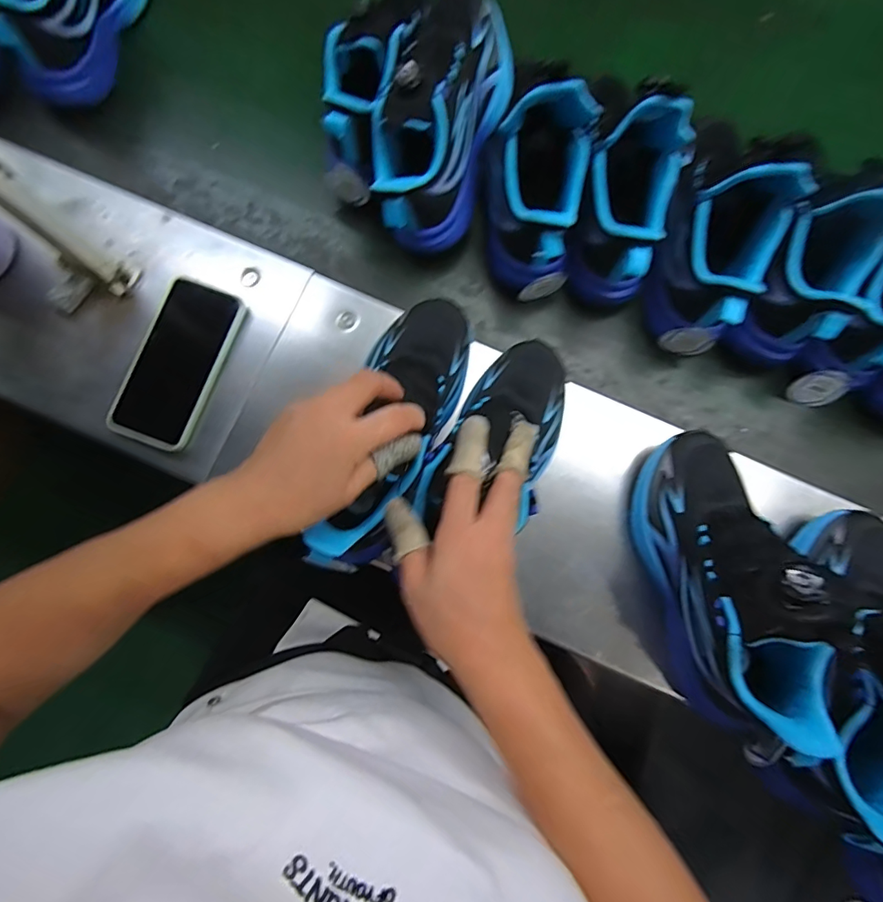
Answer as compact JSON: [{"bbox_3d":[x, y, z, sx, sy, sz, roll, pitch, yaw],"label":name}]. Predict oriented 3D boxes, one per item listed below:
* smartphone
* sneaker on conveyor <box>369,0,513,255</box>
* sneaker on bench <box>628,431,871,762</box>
[{"bbox_3d":[-0.254,-0.086,0.459,0.080,0.008,0.163,16,79,4],"label":"smartphone"},{"bbox_3d":[-0.004,-0.312,0.451,0.100,0.112,0.236,16,79,4],"label":"sneaker on conveyor"},{"bbox_3d":[0.230,0.101,0.378,0.086,0.137,0.238,-11,78,-2],"label":"sneaker on bench"}]

